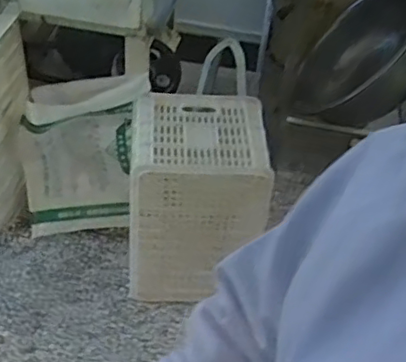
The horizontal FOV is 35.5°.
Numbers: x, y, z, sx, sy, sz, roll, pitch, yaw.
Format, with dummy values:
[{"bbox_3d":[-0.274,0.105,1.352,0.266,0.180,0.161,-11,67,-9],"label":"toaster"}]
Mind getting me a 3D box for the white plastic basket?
[{"bbox_3d":[-0.023,0.040,1.711,0.334,0.478,0.314,2,42,-4],"label":"white plastic basket"}]

